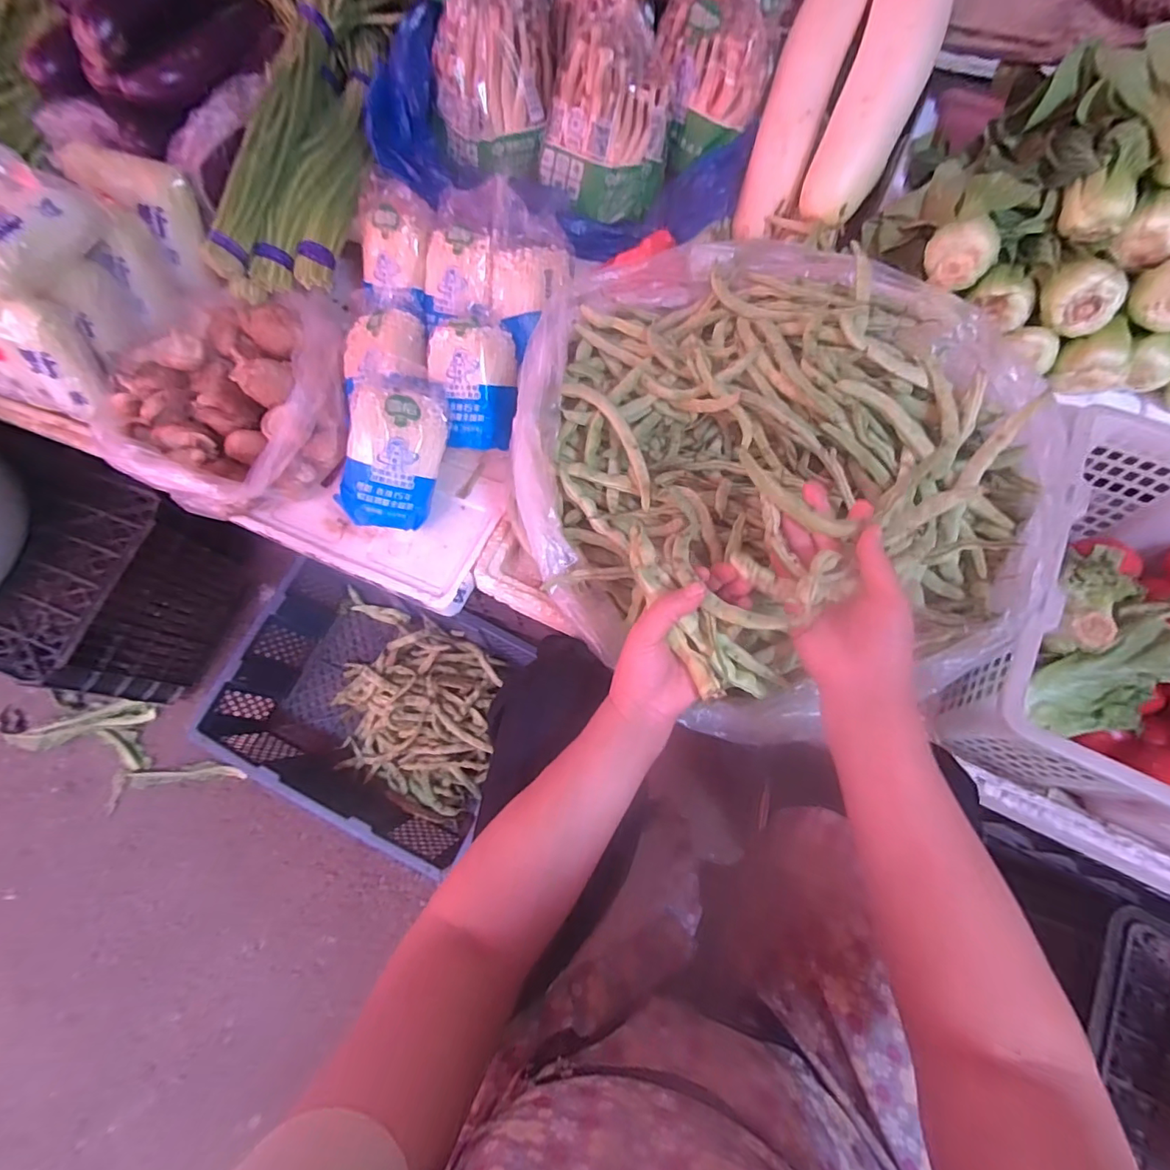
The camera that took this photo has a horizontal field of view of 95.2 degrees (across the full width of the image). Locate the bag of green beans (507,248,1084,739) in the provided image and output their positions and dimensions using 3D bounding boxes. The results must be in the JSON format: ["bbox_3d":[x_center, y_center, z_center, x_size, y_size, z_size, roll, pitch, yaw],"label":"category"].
[{"bbox_3d":[0.178,-0.122,0.523,0.469,0.162,0.490,-14,73,-2],"label":"bag of green beans"}]

